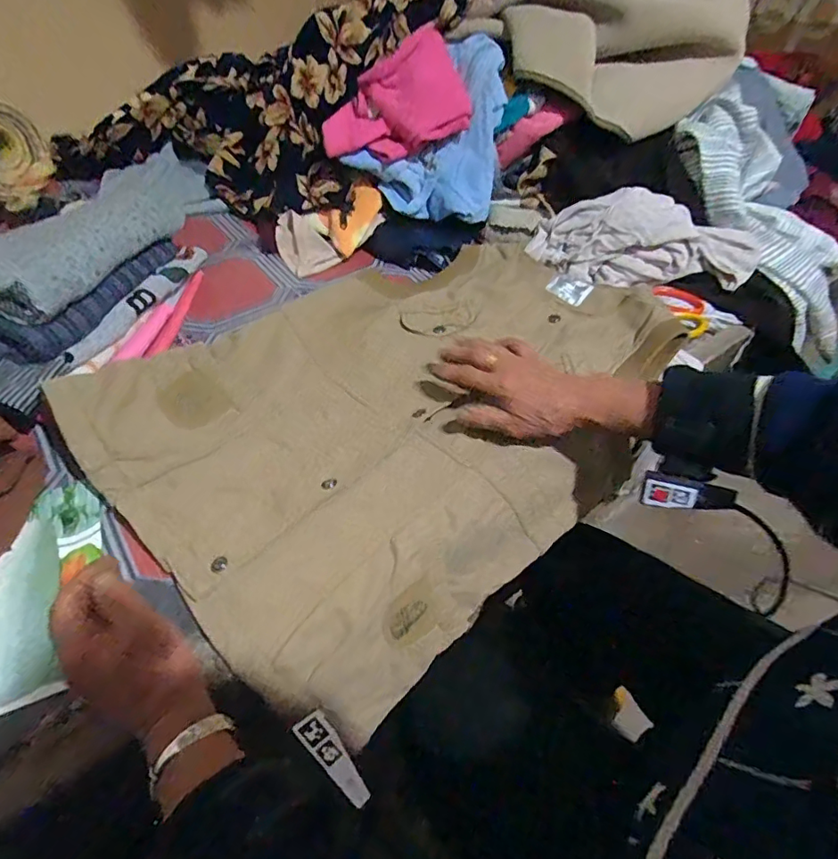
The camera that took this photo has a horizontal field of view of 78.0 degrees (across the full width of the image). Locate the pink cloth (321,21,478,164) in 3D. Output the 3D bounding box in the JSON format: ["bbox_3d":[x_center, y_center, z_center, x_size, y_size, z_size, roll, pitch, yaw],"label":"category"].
[{"bbox_3d":[-0.038,-0.451,0.724,0.207,0.145,0.040,-24,8,8],"label":"pink cloth"}]

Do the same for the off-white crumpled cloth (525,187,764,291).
[{"bbox_3d":[0.311,-0.256,0.702,0.301,0.086,0.093,10,50,6],"label":"off-white crumpled cloth"}]

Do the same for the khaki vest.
[{"bbox_3d":[0.001,-0.029,0.577,0.598,0.111,0.389,-34,59,-26],"label":"khaki vest"}]

